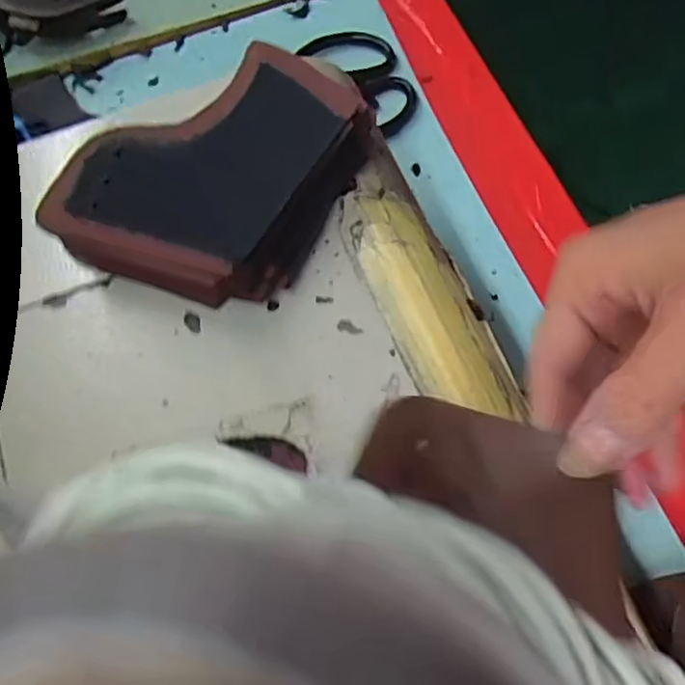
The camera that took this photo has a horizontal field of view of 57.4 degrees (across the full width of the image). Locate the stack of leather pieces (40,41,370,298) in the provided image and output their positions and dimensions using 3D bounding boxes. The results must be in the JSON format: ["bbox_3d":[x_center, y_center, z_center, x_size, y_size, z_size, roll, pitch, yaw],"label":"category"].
[{"bbox_3d":[-0.056,-0.077,0.286,0.101,0.036,0.124,26,71,12],"label":"stack of leather pieces"}]

